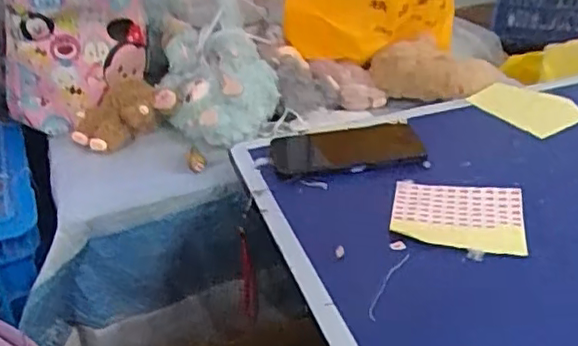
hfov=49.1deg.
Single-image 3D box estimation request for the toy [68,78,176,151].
[{"bbox_3d":[-0.205,-0.071,0.792,0.130,0.054,0.077,-18,34,-22],"label":"toy"}]

